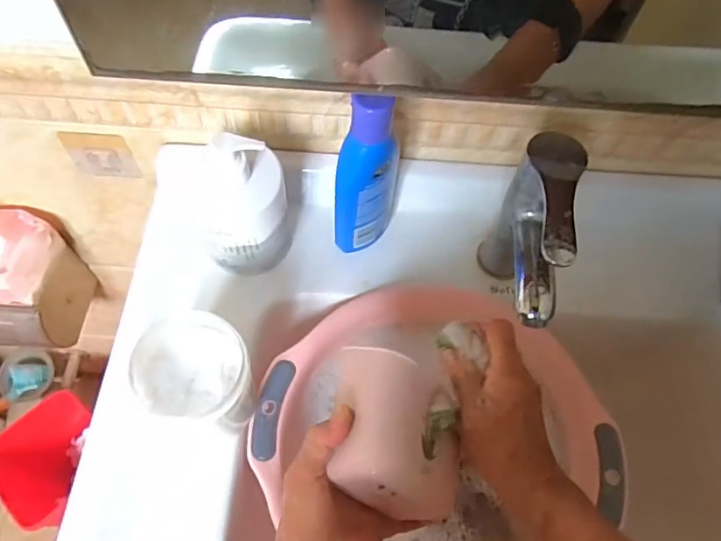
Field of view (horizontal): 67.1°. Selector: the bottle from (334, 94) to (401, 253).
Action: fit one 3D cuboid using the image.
[{"bbox_3d":[0.007,-0.082,0.480,0.040,0.197,0.062,22,63,10],"label":"bottle"}]

